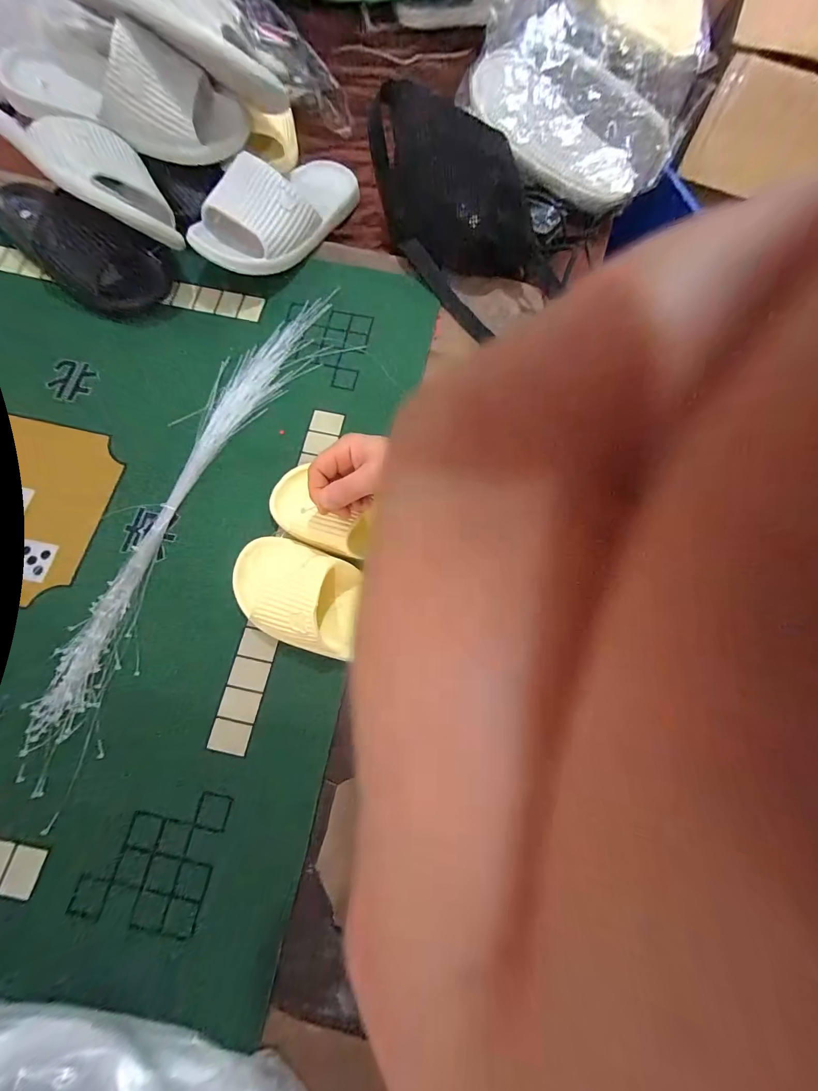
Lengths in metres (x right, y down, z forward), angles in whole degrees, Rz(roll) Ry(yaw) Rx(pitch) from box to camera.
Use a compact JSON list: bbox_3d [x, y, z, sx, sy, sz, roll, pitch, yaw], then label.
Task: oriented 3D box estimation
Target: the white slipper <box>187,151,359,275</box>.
[{"bbox_3d":[-0.159,-0.469,0.492,0.111,0.076,0.289,31,63,6],"label":"white slipper"}]

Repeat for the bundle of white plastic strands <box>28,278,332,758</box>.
[{"bbox_3d":[-0.256,-0.073,0.428,0.072,0.022,0.596,25,78,5],"label":"bundle of white plastic strands"}]

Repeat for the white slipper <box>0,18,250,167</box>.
[{"bbox_3d":[-0.330,-0.547,0.434,0.247,0.074,0.128,20,78,3],"label":"white slipper"}]

